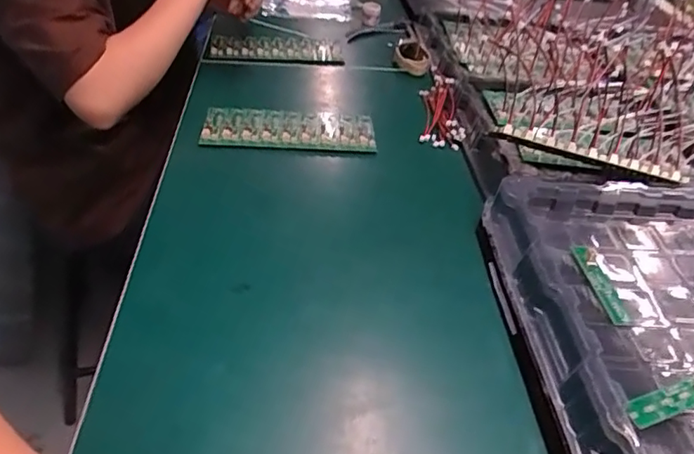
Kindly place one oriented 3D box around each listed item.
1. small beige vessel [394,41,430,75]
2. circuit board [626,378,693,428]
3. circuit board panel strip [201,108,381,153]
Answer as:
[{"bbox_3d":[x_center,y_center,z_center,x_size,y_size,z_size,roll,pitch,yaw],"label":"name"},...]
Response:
[{"bbox_3d":[0.094,-0.245,0.785,0.051,0.032,0.055,9,39,3],"label":"small beige vessel"},{"bbox_3d":[0.212,0.109,0.349,0.083,0.004,0.016,-11,42,-21],"label":"circuit board"},{"bbox_3d":[-0.066,-0.114,0.629,0.191,0.013,0.072,2,43,-4],"label":"circuit board panel strip"}]

